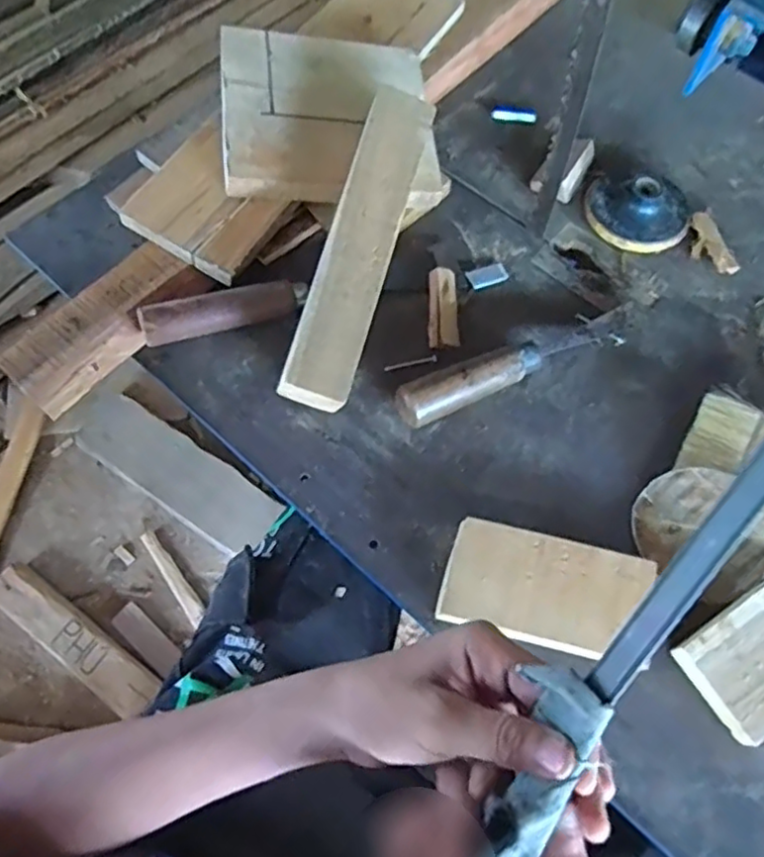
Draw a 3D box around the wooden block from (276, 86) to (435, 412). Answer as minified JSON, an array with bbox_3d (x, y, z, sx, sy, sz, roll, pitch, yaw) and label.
[{"bbox_3d":[-0.016,-0.135,0.478,0.046,0.023,0.244,15,80,11],"label":"wooden block"}]

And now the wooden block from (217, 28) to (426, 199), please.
[{"bbox_3d":[-0.045,-0.260,0.542,0.168,0.021,0.143,-2,80,-14],"label":"wooden block"}]

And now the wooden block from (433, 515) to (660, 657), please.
[{"bbox_3d":[0.108,0.107,0.432,0.130,0.010,0.072,11,61,9],"label":"wooden block"}]

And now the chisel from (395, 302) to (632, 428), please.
[{"bbox_3d":[0.111,-0.054,0.505,0.216,0.040,0.027,-25,68,-13],"label":"chisel"}]

